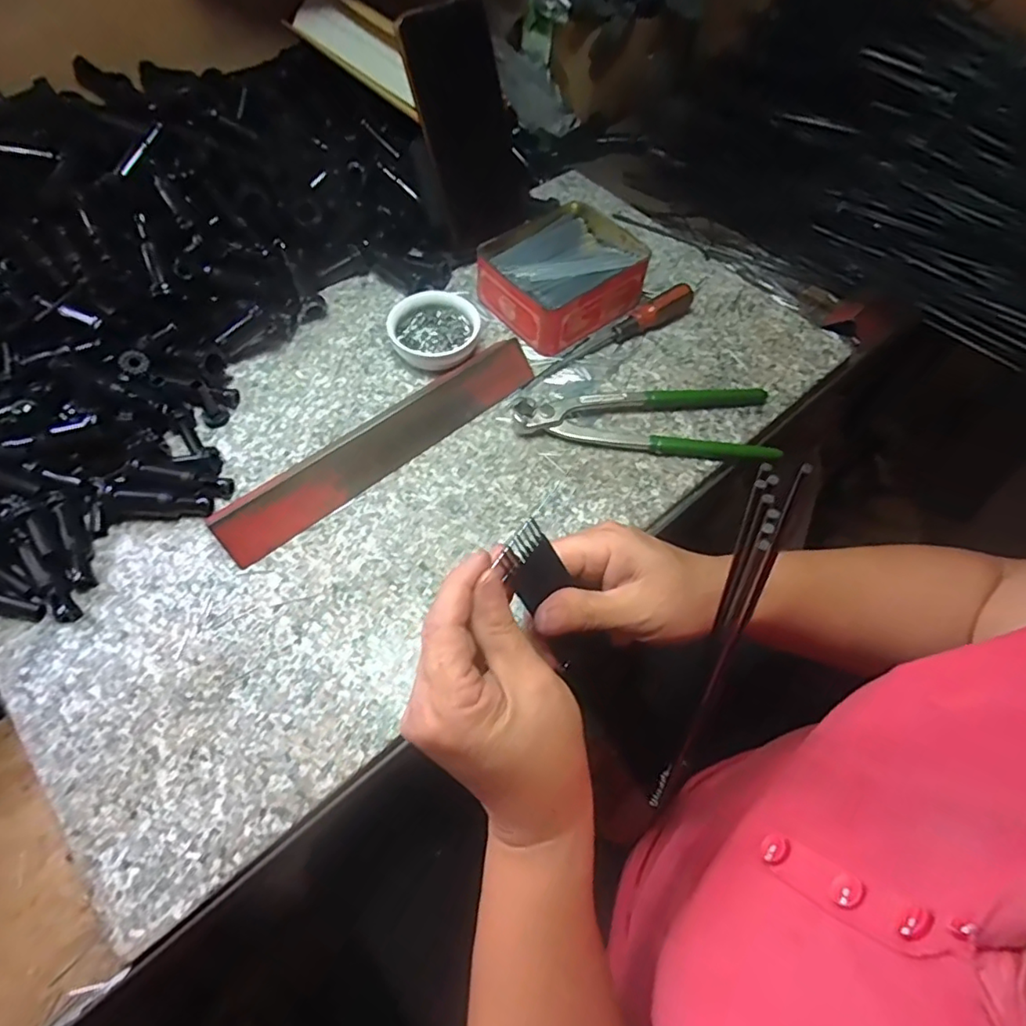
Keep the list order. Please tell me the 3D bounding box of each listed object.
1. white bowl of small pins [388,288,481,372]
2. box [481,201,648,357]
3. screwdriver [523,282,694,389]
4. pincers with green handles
[{"bbox_3d":[-0.064,-0.144,0.462,0.070,0.029,0.070,1,59,-2],"label":"white bowl of small pins"},{"bbox_3d":[0.041,-0.203,0.492,0.127,0.045,0.111,-37,67,-21],"label":"box"},{"bbox_3d":[0.082,-0.149,0.473,0.170,0.025,0.020,-27,64,-17],"label":"screwdriver"},{"bbox_3d":[0.101,-0.080,0.439,0.191,0.016,0.074,8,59,2],"label":"pincers with green handles"}]

